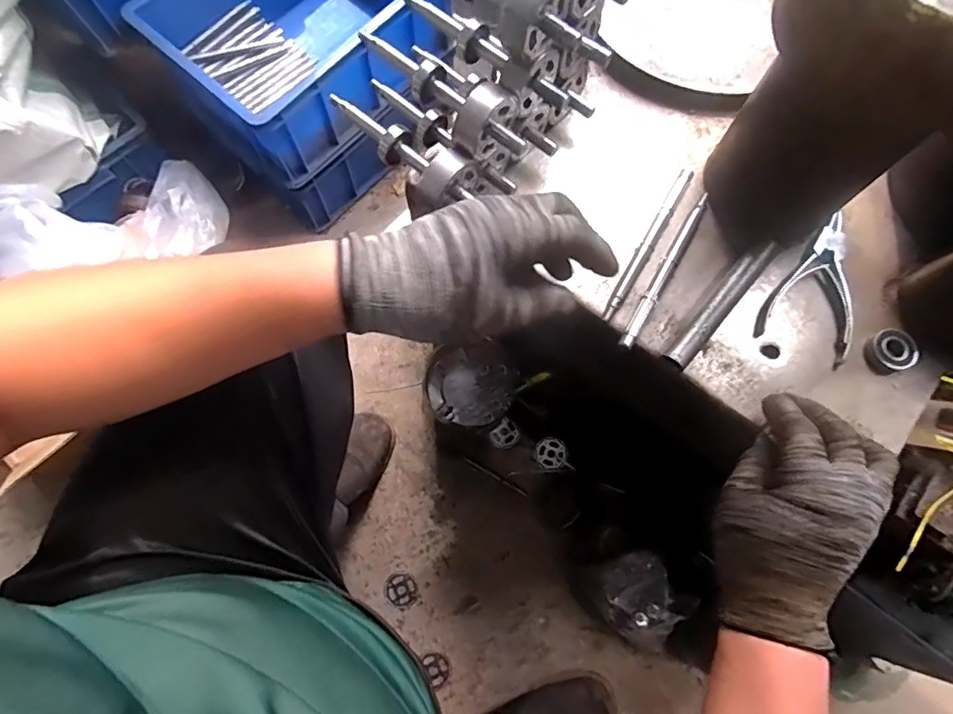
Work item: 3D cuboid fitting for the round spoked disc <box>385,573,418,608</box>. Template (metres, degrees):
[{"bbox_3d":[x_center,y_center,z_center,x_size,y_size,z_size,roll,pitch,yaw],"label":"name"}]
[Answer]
[{"bbox_3d":[-0.111,0.344,0.780,0.047,0.004,0.045,0,73,-1],"label":"round spoked disc"}]

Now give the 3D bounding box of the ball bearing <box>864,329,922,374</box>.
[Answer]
[{"bbox_3d":[0.333,-0.004,0.425,0.032,0.018,0.033,0,73,-1],"label":"ball bearing"}]

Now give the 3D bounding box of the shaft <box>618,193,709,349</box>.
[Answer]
[{"bbox_3d":[0.159,-0.073,0.443,0.011,0.011,0.159,30,75,8],"label":"shaft"}]

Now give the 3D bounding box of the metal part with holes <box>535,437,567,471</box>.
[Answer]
[{"bbox_3d":[0.118,0.154,0.833,0.051,0.007,0.051,0,73,-1],"label":"metal part with holes"}]

